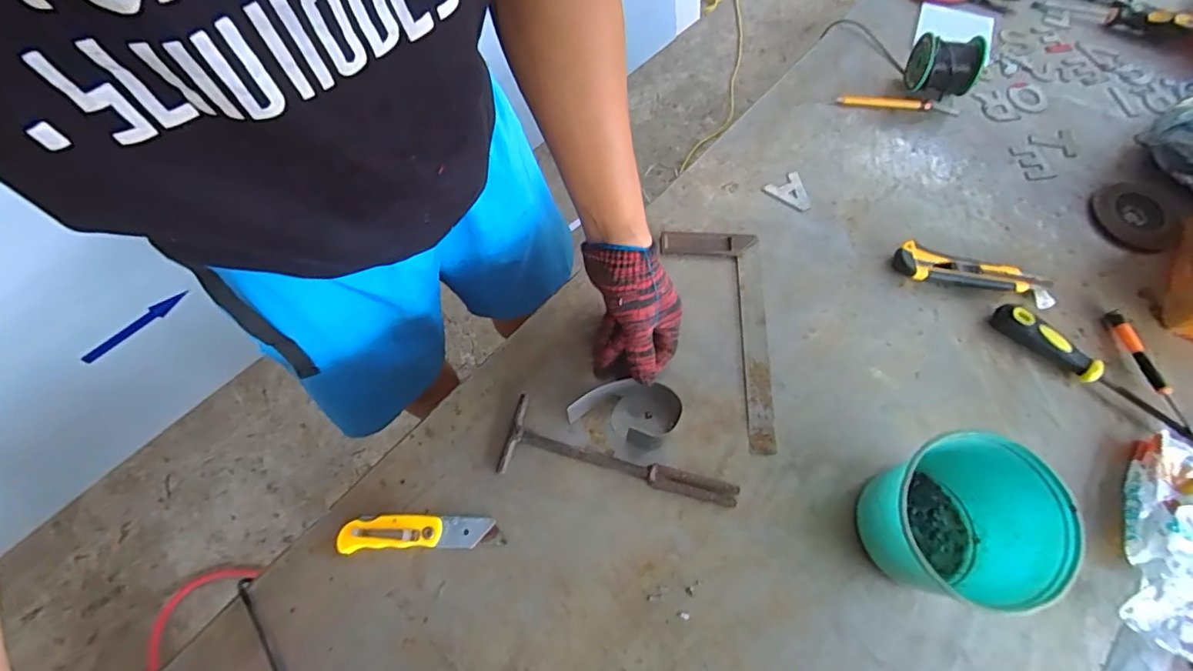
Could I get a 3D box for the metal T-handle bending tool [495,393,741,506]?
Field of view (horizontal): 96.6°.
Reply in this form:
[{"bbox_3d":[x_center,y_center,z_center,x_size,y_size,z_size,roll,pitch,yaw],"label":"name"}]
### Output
[{"bbox_3d":[0.022,0.119,0.509,0.224,0.011,0.071,12,66,5],"label":"metal T-handle bending tool"}]

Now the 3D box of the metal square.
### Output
[{"bbox_3d":[0.128,-0.004,0.567,0.107,0.008,0.252,1,66,1],"label":"metal square"}]

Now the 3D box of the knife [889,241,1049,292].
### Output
[{"bbox_3d":[0.418,-0.073,0.595,0.158,0.024,0.041,8,66,3],"label":"knife"}]

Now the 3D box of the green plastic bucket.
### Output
[{"bbox_3d":[0.294,0.156,0.445,0.127,0.108,0.117,0,66,0],"label":"green plastic bucket"}]

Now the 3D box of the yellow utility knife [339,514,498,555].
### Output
[{"bbox_3d":[-0.164,0.177,0.480,0.134,0.014,0.030,-2,66,-1],"label":"yellow utility knife"}]

